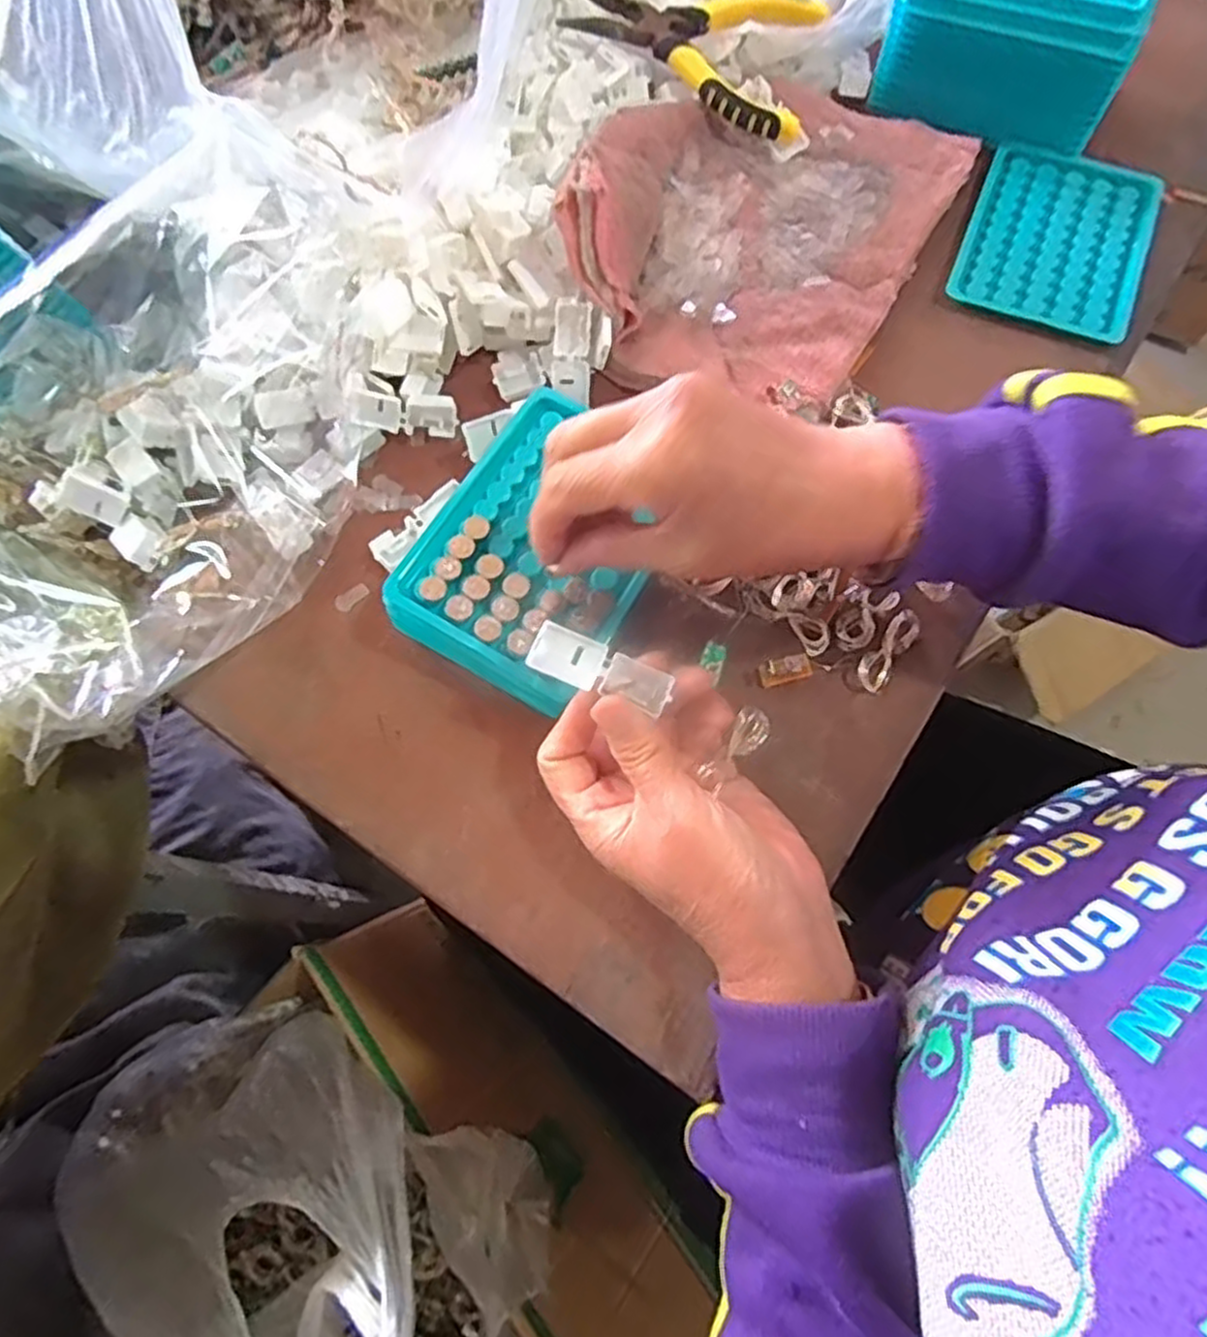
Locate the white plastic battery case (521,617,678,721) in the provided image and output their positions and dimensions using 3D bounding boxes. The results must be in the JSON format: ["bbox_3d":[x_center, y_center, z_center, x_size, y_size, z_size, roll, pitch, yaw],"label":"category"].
[{"bbox_3d":[-0.001,-0.001,0.291,0.055,0.006,0.020,20,72,1],"label":"white plastic battery case"}]

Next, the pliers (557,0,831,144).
[{"bbox_3d":[0.055,-0.383,0.468,0.152,0.032,0.089,19,72,8],"label":"pliers"}]

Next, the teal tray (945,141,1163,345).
[{"bbox_3d":[0.259,-0.245,0.432,0.096,0.007,0.124,22,73,9],"label":"teal tray"}]

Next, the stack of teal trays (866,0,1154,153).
[{"bbox_3d":[0.245,-0.379,0.447,0.135,0.072,0.090,27,74,11],"label":"stack of teal trays"}]

